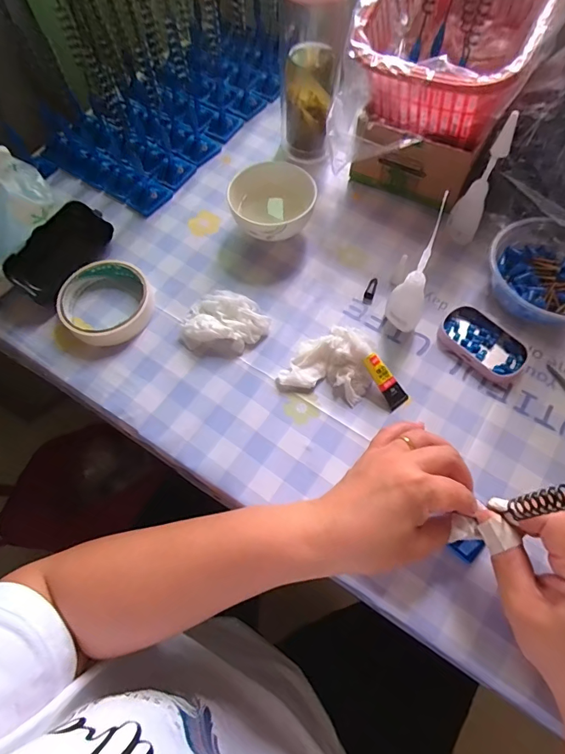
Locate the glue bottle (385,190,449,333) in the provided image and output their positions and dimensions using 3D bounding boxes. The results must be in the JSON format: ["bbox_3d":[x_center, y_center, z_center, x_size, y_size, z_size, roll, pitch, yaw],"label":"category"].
[{"bbox_3d":[0.109,-0.082,0.343,0.030,0.138,0.024,18,66,9],"label":"glue bottle"}]

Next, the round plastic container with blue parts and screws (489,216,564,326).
[{"bbox_3d":[0.256,-0.099,0.396,0.113,0.044,0.118,-41,70,-17],"label":"round plastic container with blue parts and screws"}]

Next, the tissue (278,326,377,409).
[{"bbox_3d":[0.043,-0.014,0.373,0.074,0.029,0.059,17,66,9],"label":"tissue"}]

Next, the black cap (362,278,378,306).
[{"bbox_3d":[0.087,-0.085,0.417,0.010,0.007,0.028,19,83,11],"label":"black cap"}]

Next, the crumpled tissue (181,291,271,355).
[{"bbox_3d":[-0.052,-0.054,0.398,0.077,0.020,0.059,7,65,4],"label":"crumpled tissue"}]

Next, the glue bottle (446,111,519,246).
[{"bbox_3d":[0.185,-0.175,0.394,0.030,0.119,0.030,-12,65,-5],"label":"glue bottle"}]

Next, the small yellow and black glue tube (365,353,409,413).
[{"bbox_3d":[0.089,0.003,0.364,0.019,0.005,0.052,-37,99,-12],"label":"small yellow and black glue tube"}]

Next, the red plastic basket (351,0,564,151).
[{"bbox_3d":[0.167,-0.335,0.395,0.154,0.119,0.221,27,68,13],"label":"red plastic basket"}]

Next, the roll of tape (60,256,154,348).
[{"bbox_3d":[-0.169,-0.072,0.405,0.081,0.026,0.084,0,65,1],"label":"roll of tape"}]

